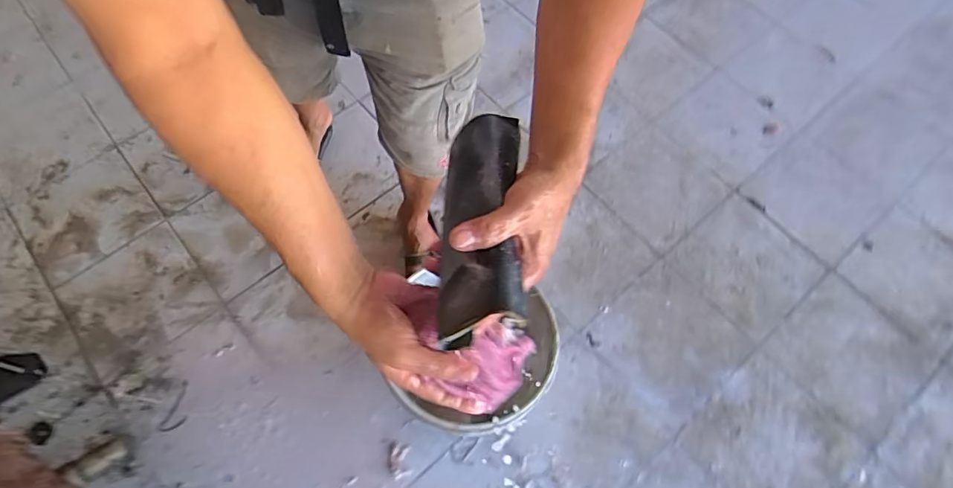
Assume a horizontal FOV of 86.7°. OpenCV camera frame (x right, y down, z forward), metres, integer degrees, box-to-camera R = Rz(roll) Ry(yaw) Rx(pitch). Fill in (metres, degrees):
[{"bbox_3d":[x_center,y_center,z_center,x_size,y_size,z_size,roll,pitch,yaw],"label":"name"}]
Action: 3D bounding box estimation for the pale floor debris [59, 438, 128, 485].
[{"bbox_3d":[-0.619,0.355,0.825,0.086,0.033,0.035,-36,71,-16],"label":"pale floor debris"}]

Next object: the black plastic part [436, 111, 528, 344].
[{"bbox_3d":[0.006,-0.029,0.453,0.073,0.061,0.232,3,56,0],"label":"black plastic part"}]

